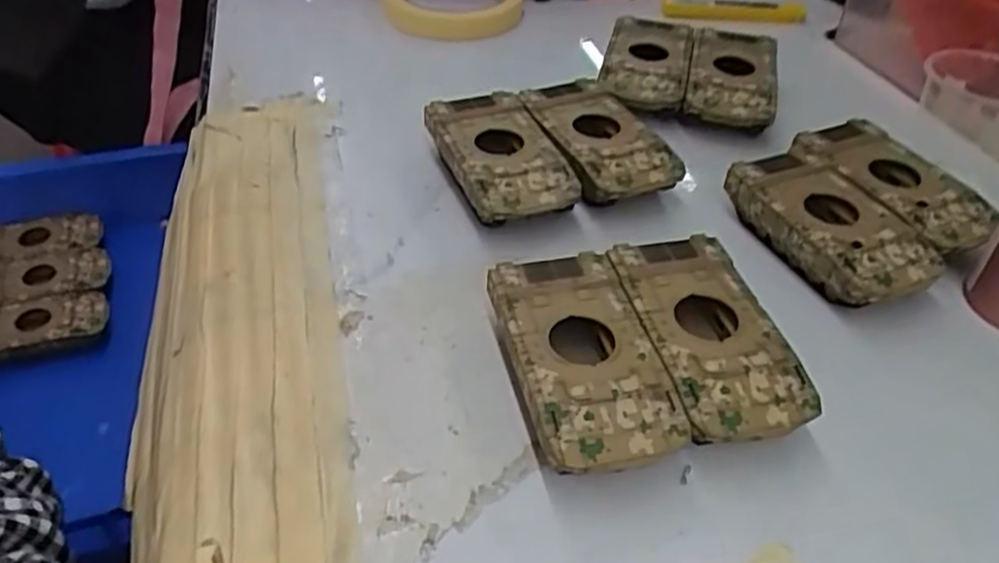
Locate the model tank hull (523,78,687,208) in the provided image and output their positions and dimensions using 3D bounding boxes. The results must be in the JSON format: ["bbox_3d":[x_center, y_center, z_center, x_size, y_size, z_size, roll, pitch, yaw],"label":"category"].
[{"bbox_3d":[0.050,-0.071,0.401,0.049,0.027,0.088,-16,45,-21],"label":"model tank hull"}]

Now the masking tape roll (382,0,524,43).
[{"bbox_3d":[-0.033,-0.200,0.546,0.096,0.026,0.098,2,41,-2],"label":"masking tape roll"}]

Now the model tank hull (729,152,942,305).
[{"bbox_3d":[0.152,-0.023,0.354,0.050,0.024,0.092,-16,45,-20],"label":"model tank hull"}]

